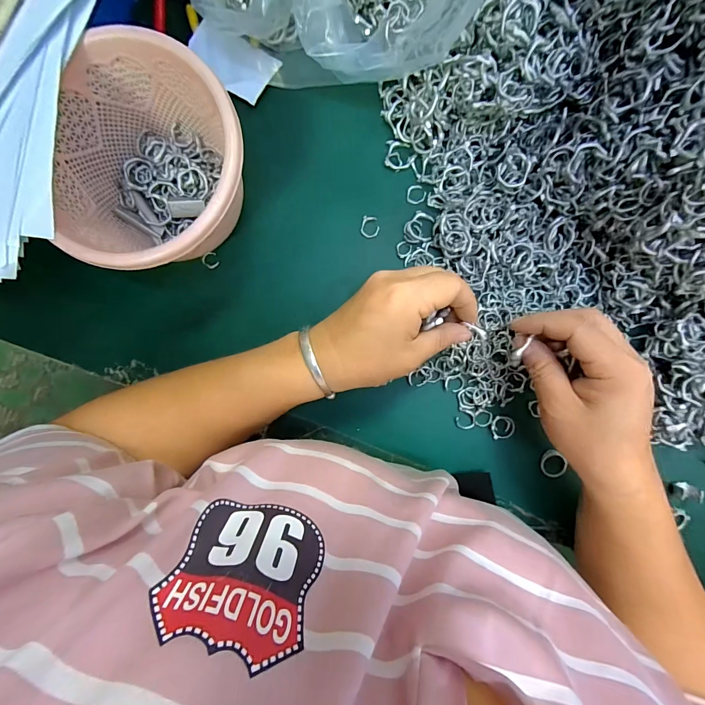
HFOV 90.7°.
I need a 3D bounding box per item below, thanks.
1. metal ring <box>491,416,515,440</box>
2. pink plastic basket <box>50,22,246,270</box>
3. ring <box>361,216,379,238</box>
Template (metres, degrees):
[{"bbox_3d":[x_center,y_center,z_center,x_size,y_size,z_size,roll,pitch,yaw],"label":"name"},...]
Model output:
[{"bbox_3d":[0.132,0.065,0.305,0.020,0.004,0.020,0,91,3],"label":"metal ring"},{"bbox_3d":[-0.142,-0.132,0.266,0.137,0.093,0.139,0,91,3],"label":"pink plastic basket"},{"bbox_3d":[0.016,-0.110,0.306,0.016,0.004,0.018,12,92,2],"label":"ring"}]

